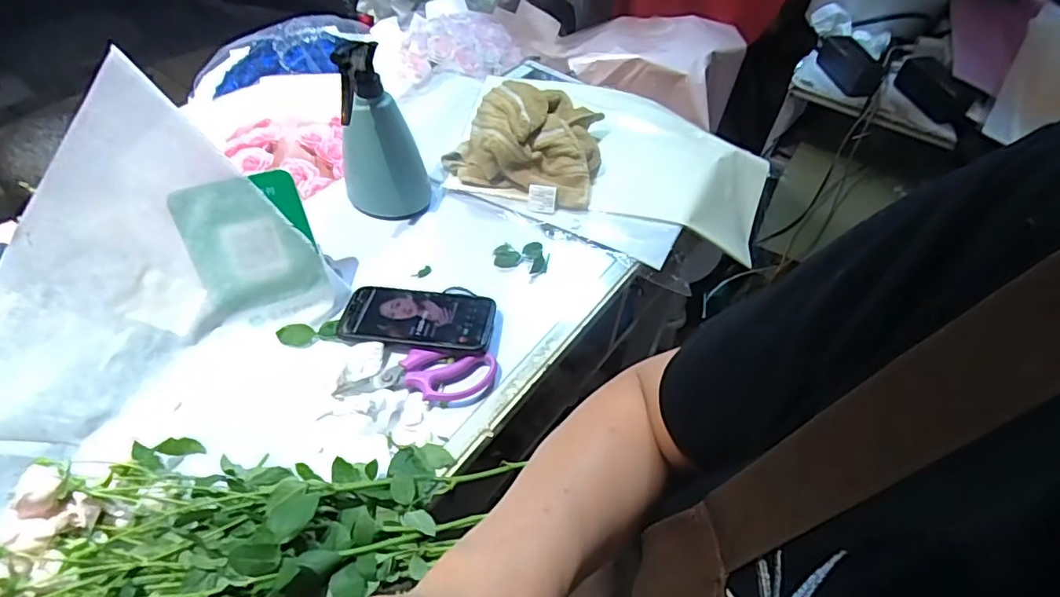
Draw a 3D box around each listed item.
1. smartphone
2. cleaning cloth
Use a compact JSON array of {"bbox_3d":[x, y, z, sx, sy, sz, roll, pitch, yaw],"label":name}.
[{"bbox_3d":[-0.121,0.020,0.584,0.160,0.011,0.073,6,48,6],"label":"smartphone"},{"bbox_3d":[0.001,-0.231,0.737,0.199,0.085,0.184,15,52,8],"label":"cleaning cloth"}]

